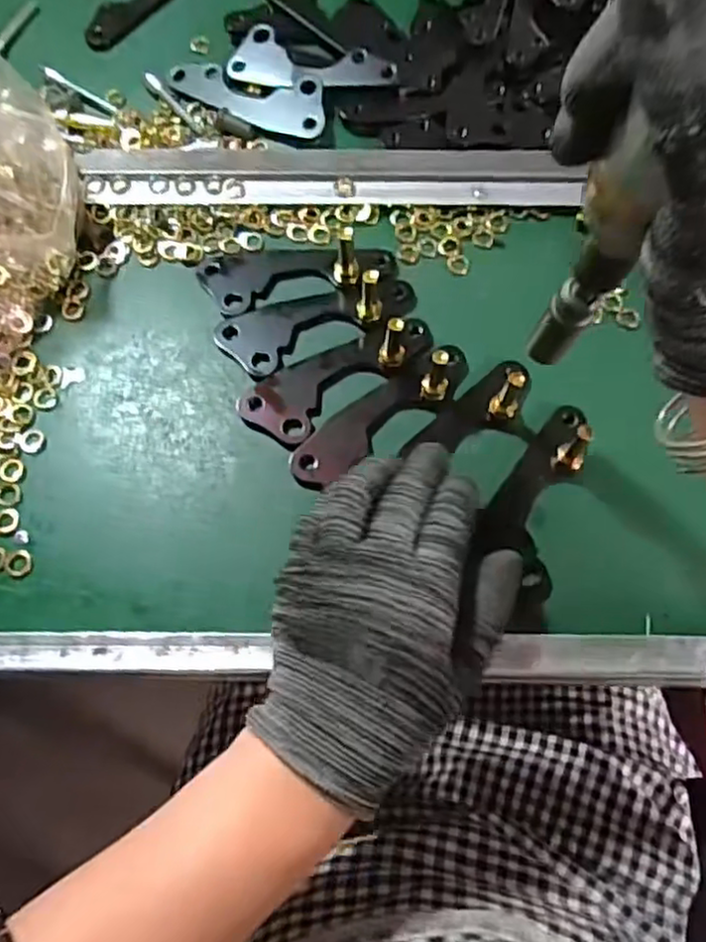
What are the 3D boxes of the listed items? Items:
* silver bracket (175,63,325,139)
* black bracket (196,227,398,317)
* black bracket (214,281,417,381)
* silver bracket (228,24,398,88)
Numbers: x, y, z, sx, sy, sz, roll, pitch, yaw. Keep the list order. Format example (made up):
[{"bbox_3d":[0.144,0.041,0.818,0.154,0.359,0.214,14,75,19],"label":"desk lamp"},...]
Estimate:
[{"bbox_3d":[-0.066,-0.234,0.430,0.102,0.007,0.039,15,79,8],"label":"silver bracket"},{"bbox_3d":[-0.031,-0.120,0.380,0.109,0.034,0.038,-11,70,-3],"label":"black bracket"},{"bbox_3d":[-0.019,-0.083,0.382,0.112,0.004,0.040,-18,71,-6],"label":"black bracket"},{"bbox_3d":[-0.026,-0.254,0.431,0.104,0.007,0.036,13,78,9],"label":"silver bracket"}]

